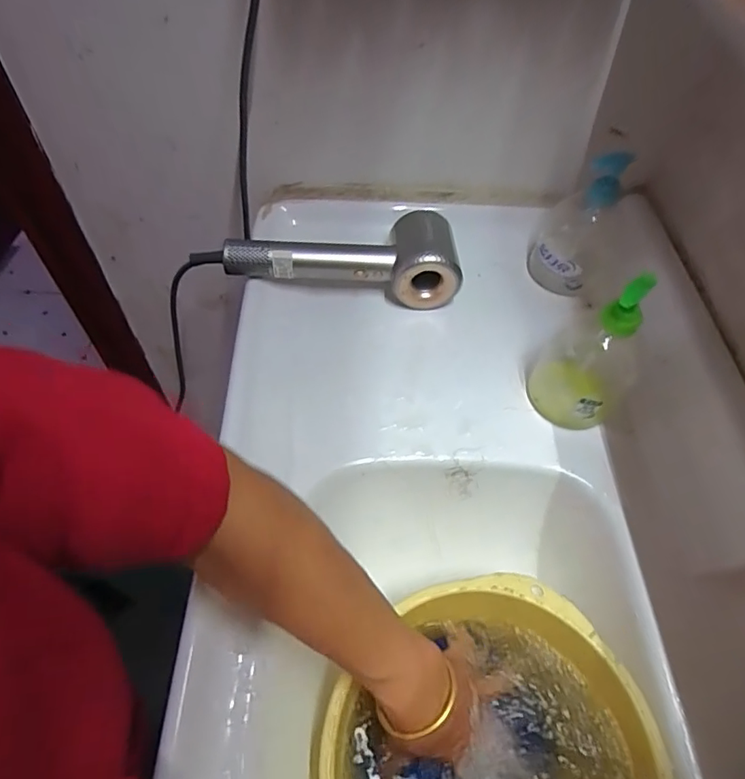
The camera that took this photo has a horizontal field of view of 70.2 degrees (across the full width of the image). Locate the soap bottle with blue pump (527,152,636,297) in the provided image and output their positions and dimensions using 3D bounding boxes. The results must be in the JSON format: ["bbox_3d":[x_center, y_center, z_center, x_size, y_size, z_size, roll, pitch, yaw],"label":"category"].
[{"bbox_3d":[0.225,-0.182,0.580,0.077,0.159,0.080,18,56,9],"label":"soap bottle with blue pump"}]

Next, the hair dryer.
[{"bbox_3d":[-0.030,-0.150,0.592,0.251,0.072,0.091,4,55,0],"label":"hair dryer"}]

